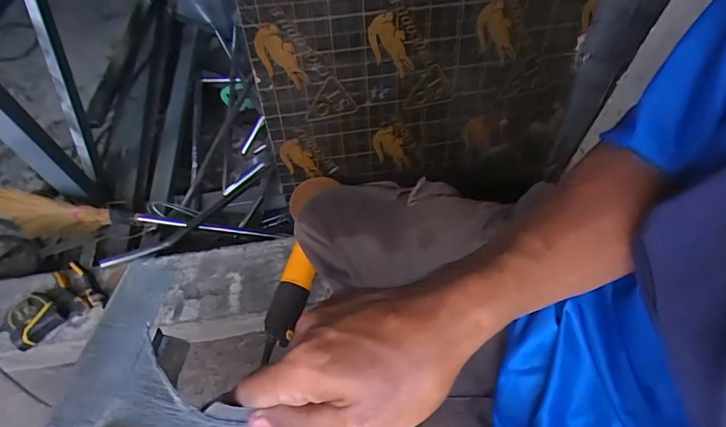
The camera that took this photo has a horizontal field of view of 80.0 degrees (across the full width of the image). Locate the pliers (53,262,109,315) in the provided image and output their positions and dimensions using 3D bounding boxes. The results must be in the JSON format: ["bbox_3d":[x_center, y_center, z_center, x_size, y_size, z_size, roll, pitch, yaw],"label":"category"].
[{"bbox_3d":[-0.507,0.130,0.773,0.119,0.023,0.049,38,65,21],"label":"pliers"}]

